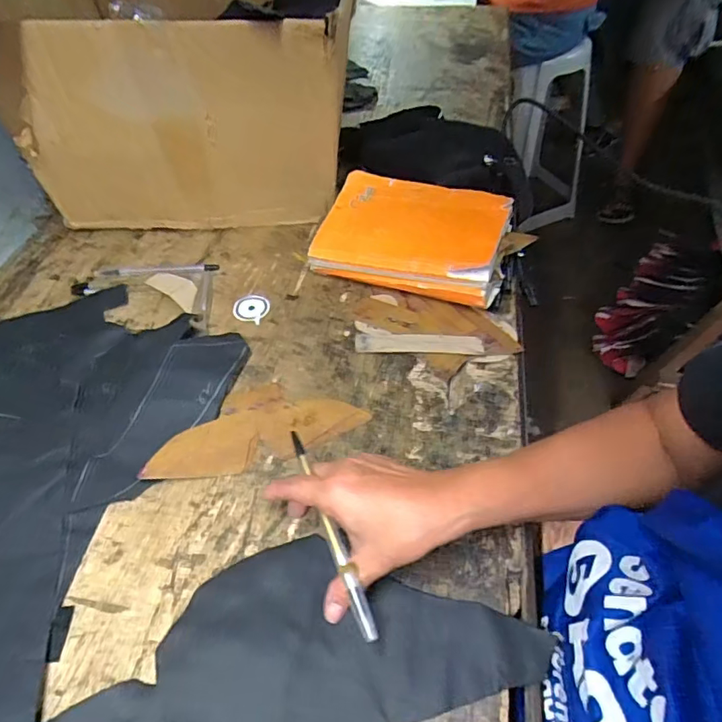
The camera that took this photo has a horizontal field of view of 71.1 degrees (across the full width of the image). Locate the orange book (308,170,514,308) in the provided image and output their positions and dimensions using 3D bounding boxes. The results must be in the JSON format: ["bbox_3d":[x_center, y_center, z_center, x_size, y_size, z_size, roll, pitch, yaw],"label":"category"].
[{"bbox_3d":[0.059,-0.145,0.563,0.202,0.034,0.146,15,63,20],"label":"orange book"}]

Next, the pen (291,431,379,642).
[{"bbox_3d":[-0.022,0.111,0.345,0.009,0.010,0.151,-19,56,-13],"label":"pen"}]

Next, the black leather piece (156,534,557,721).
[{"bbox_3d":[-0.034,0.202,0.290,0.202,0.058,0.238,27,56,24],"label":"black leather piece"}]

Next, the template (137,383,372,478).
[{"bbox_3d":[-0.093,0.055,0.454,0.184,0.011,0.082,-13,48,-10],"label":"template"}]

